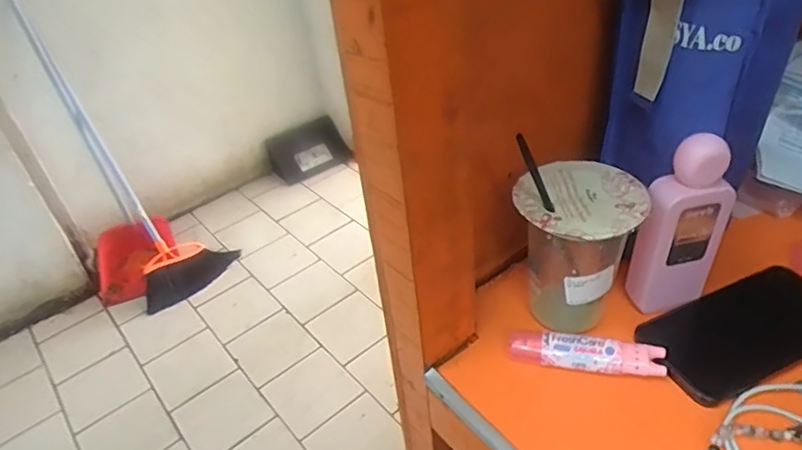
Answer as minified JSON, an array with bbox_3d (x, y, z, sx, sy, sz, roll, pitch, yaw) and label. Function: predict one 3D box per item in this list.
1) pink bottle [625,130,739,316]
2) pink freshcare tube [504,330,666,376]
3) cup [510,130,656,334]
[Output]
[{"bbox_3d":[0.211,0.001,0.413,0.059,0.146,0.030,-13,38,-8],"label":"pink bottle"},{"bbox_3d":[0.139,0.095,0.412,0.110,0.014,0.024,6,39,16],"label":"pink freshcare tube"},{"bbox_3d":[0.129,0.010,0.411,0.087,0.144,0.084,-4,37,3],"label":"cup"}]

